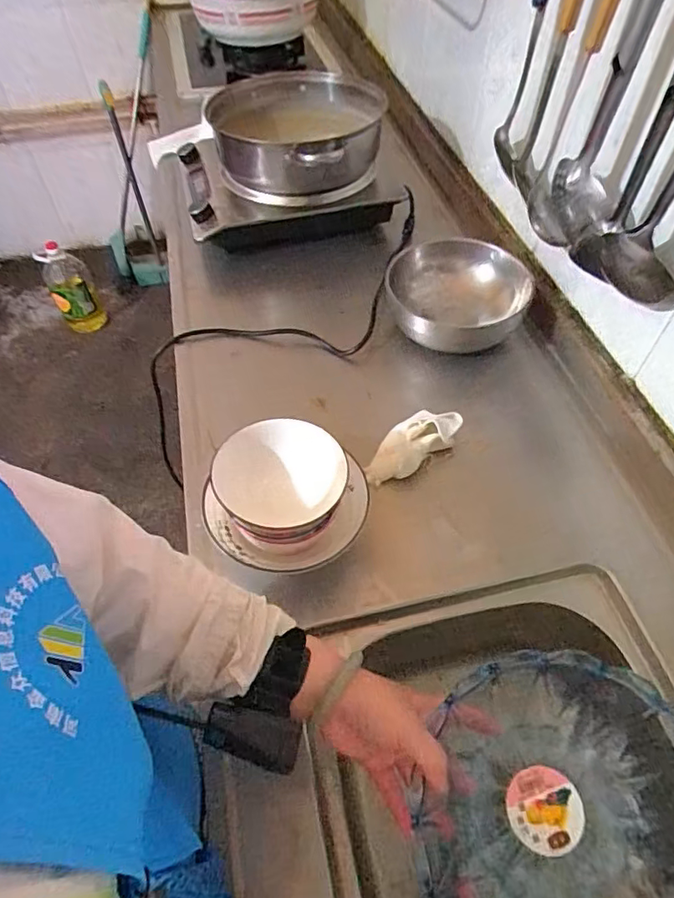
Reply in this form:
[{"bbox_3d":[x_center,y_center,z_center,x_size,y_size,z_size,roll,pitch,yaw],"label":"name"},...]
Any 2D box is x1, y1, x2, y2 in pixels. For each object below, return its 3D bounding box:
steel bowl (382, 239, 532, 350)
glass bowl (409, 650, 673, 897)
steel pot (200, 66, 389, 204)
[{"bbox_3d":[0.177,-0.230,0.825,0.195,0.103,0.184,0,54,1],"label":"steel bowl"},{"bbox_3d":[0.182,0.298,0.425,0.218,0.119,0.224,0,54,1],"label":"glass bowl"},{"bbox_3d":[-0.069,-0.579,0.974,0.295,0.105,0.356,-5,54,-3],"label":"steel pot"}]

